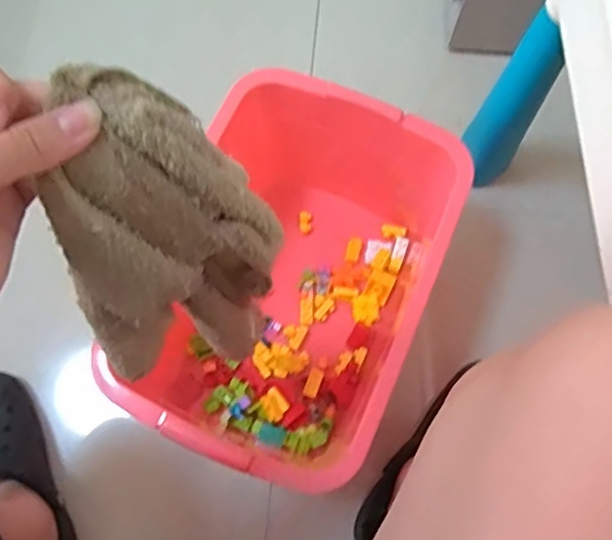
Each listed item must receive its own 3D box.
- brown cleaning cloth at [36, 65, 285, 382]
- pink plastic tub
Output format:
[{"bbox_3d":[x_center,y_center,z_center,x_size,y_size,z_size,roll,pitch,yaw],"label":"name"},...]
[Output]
[{"bbox_3d":[-0.076,0.009,0.387,0.120,0.323,0.049,-39,70,-12],"label":"brown cleaning cloth"},{"bbox_3d":[-0.015,0.023,0.714,0.269,0.236,0.389,21,74,5],"label":"pink plastic tub"}]

